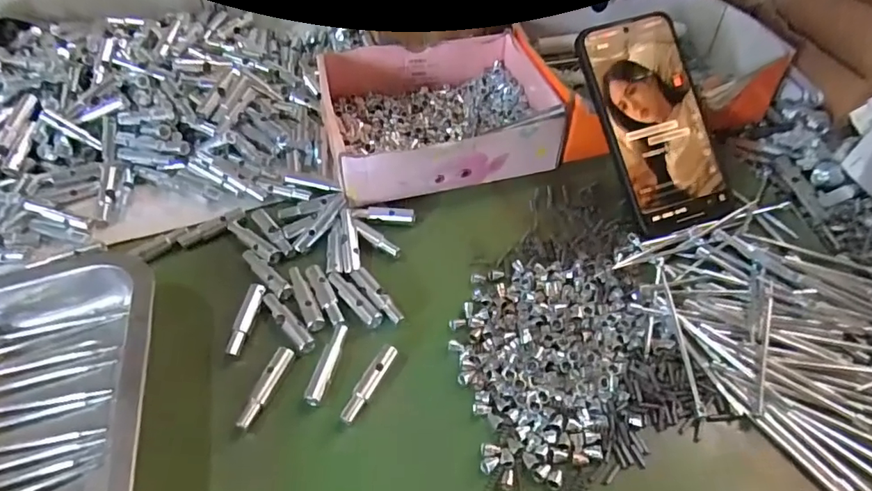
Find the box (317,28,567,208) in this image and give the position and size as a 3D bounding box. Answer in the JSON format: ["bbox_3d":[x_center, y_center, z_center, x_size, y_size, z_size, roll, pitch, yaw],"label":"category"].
[{"bbox_3d":[0.001,-0.113,0.427,0.173,0.054,0.134,-13,52,-8],"label":"box"}]

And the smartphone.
[{"bbox_3d":[0.162,-0.091,0.378,0.078,0.005,0.159,-19,87,-6],"label":"smartphone"}]

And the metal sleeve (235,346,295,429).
[{"bbox_3d":[-0.101,0.085,0.307,0.009,0.011,0.051,17,54,15],"label":"metal sleeve"}]

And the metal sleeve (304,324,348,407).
[{"bbox_3d":[-0.067,0.073,0.316,0.010,0.008,0.053,10,52,10],"label":"metal sleeve"}]

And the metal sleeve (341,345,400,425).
[{"bbox_3d":[-0.040,0.083,0.307,0.009,0.011,0.052,24,56,20],"label":"metal sleeve"}]

